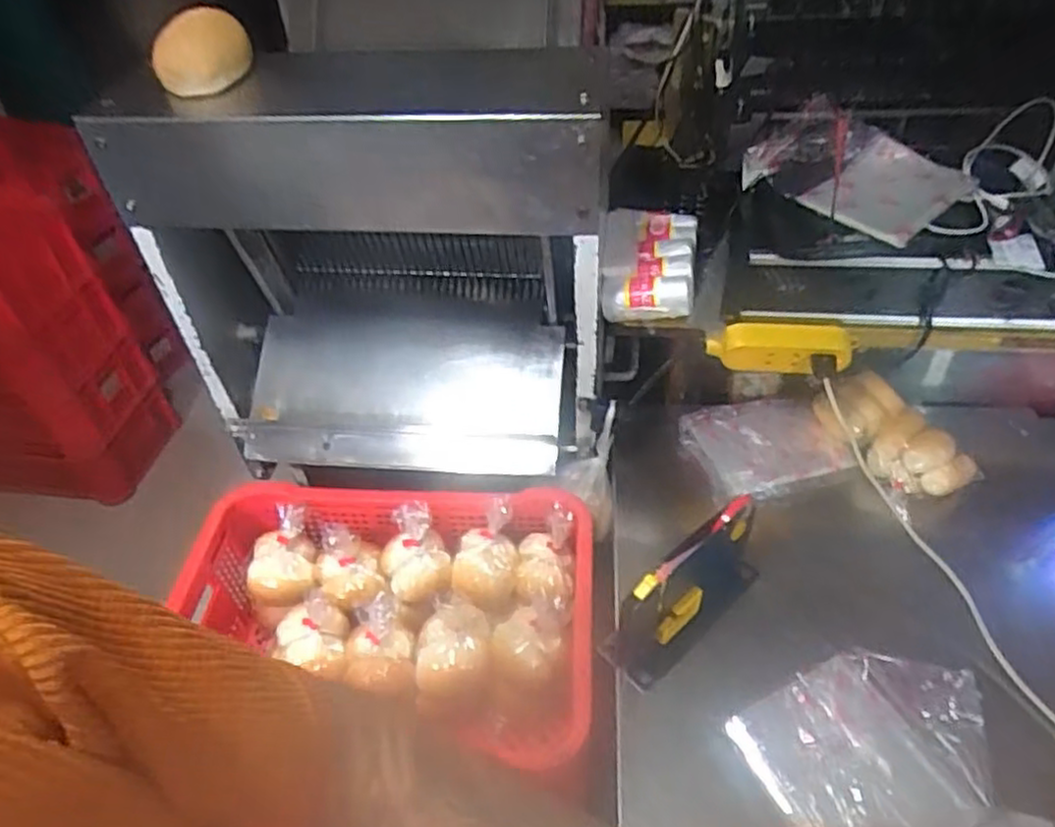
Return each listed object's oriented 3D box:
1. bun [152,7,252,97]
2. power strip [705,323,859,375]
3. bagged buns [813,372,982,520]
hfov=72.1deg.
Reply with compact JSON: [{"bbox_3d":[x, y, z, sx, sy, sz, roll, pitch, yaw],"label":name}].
[{"bbox_3d":[-0.359,-0.401,0.797,0.105,0.062,0.094,-17,45,-13],"label":"bun"},{"bbox_3d":[0.309,-0.077,0.893,0.169,0.061,0.035,2,44,6],"label":"power strip"},{"bbox_3d":[0.493,0.033,0.970,0.135,0.061,0.190,-16,45,-12],"label":"bagged buns"}]

